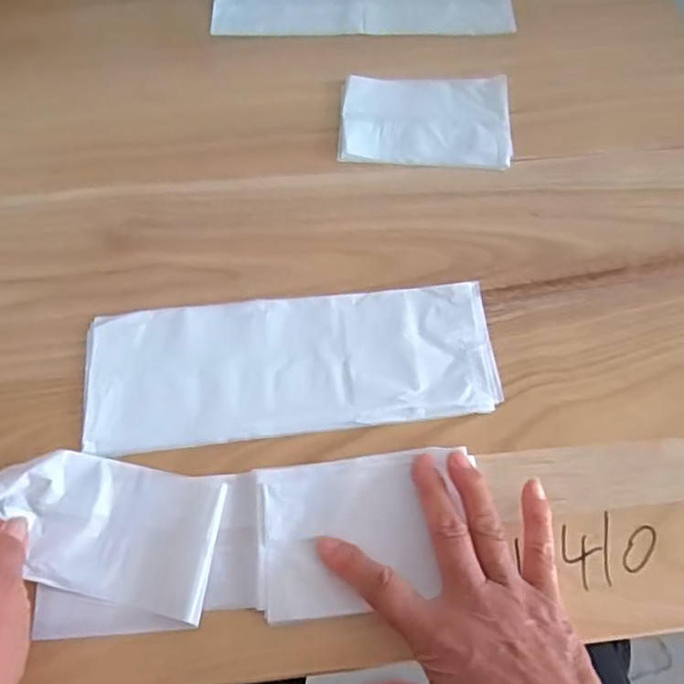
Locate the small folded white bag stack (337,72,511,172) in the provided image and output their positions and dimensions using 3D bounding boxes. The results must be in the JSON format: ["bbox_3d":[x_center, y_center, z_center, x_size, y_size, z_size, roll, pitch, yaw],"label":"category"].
[{"bbox_3d":[0.064,-0.171,0.476,0.127,0.006,0.081,3,67,2],"label":"small folded white bag stack"}]

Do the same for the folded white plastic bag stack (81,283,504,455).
[{"bbox_3d":[-0.032,0.012,0.397,0.253,0.004,0.093,-5,67,-1],"label":"folded white plastic bag stack"}]

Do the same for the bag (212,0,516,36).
[{"bbox_3d":[0.018,-0.291,0.529,0.248,0.010,0.074,0,67,1],"label":"bag"}]

